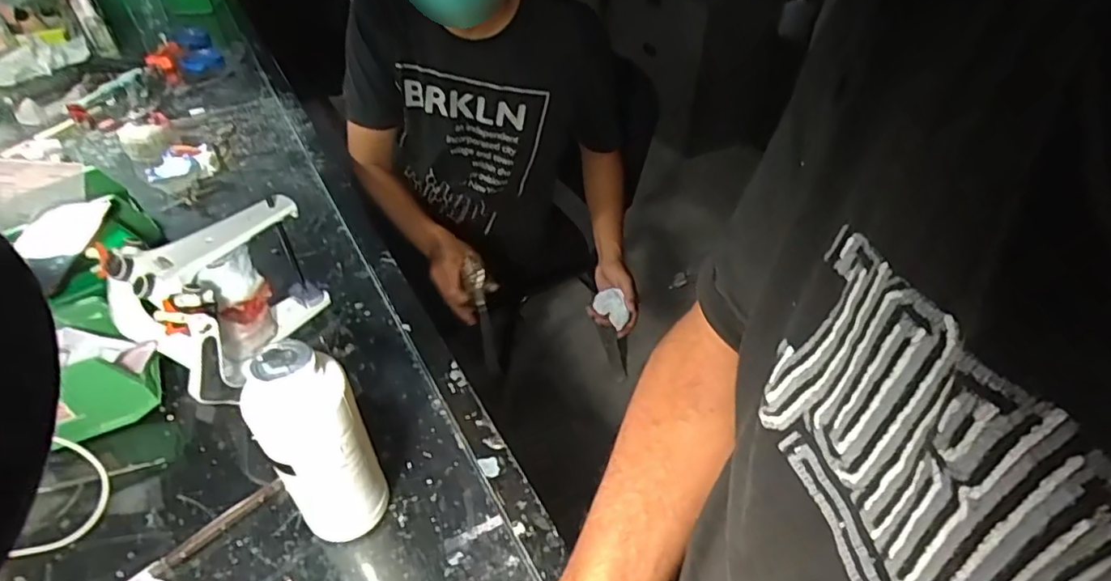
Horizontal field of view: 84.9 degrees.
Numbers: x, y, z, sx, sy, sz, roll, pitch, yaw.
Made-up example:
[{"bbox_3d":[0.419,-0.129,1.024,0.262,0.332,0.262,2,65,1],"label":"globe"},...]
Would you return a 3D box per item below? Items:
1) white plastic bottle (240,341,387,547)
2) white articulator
[{"bbox_3d":[-0.170,0.122,0.457,0.052,0.191,0.061,5,42,7],"label":"white plastic bottle"},{"bbox_3d":[-0.325,0.007,0.615,0.166,0.154,0.171,27,49,28],"label":"white articulator"}]

